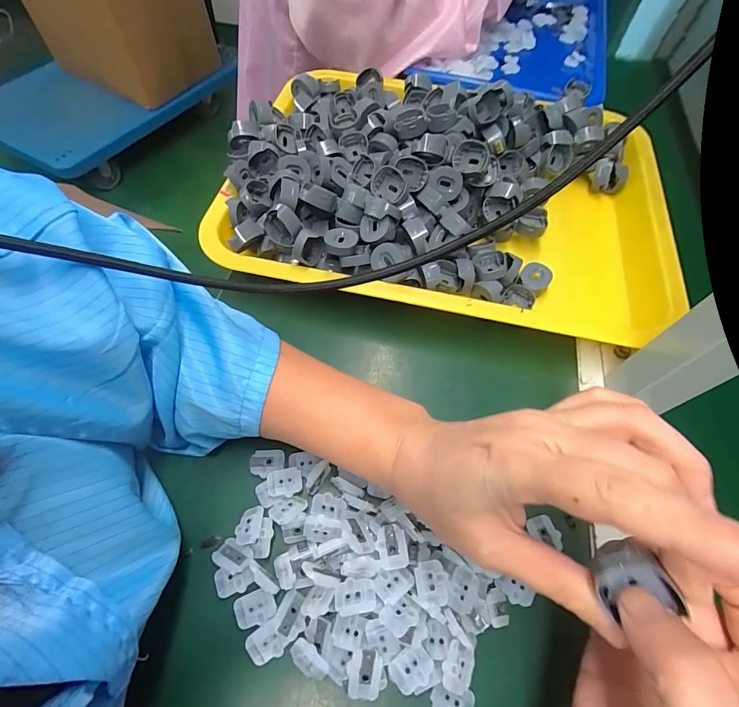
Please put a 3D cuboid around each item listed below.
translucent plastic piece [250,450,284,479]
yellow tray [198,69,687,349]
[{"bbox_3d":[-0.067,0.072,0.252,0.022,0.004,0.017,-3,60,-3],"label":"translucent plastic piece"},{"bbox_3d":[0.071,-0.151,0.354,0.377,0.088,0.273,9,60,4],"label":"yellow tray"}]

